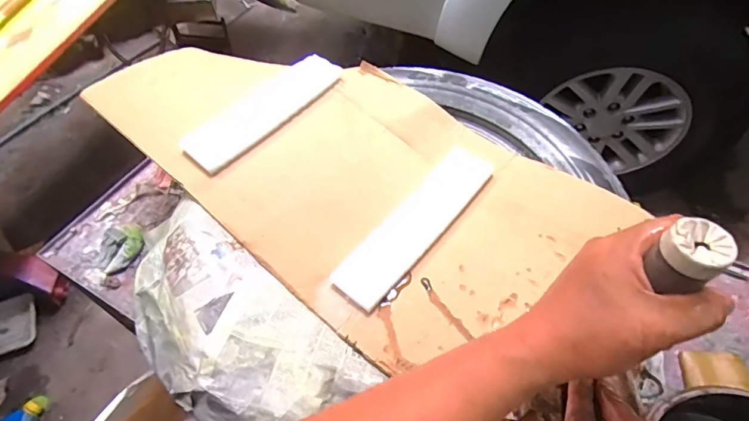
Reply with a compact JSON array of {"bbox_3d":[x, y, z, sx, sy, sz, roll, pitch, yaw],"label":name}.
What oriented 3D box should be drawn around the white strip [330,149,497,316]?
[{"bbox_3d":[0.061,0.017,0.636,0.075,0.015,0.291,36,66,22],"label":"white strip"}]

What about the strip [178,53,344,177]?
[{"bbox_3d":[-0.175,-0.166,0.710,0.078,0.017,0.281,46,69,1],"label":"strip"}]

